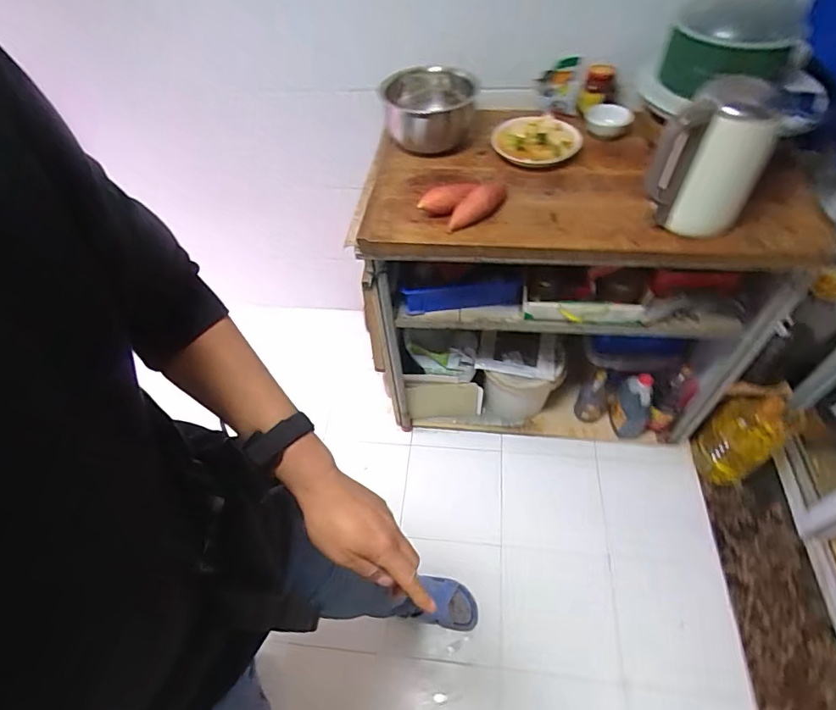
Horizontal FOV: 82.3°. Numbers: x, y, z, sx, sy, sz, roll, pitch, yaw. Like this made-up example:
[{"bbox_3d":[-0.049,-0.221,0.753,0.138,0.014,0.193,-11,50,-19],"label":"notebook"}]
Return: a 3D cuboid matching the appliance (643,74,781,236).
[{"bbox_3d":[0.505,-0.330,0.839,0.160,0.233,0.136,26,59,22],"label":"appliance"}]

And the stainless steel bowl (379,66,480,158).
[{"bbox_3d":[0.022,-0.571,1.142,0.214,0.137,0.237,3,53,7],"label":"stainless steel bowl"}]

